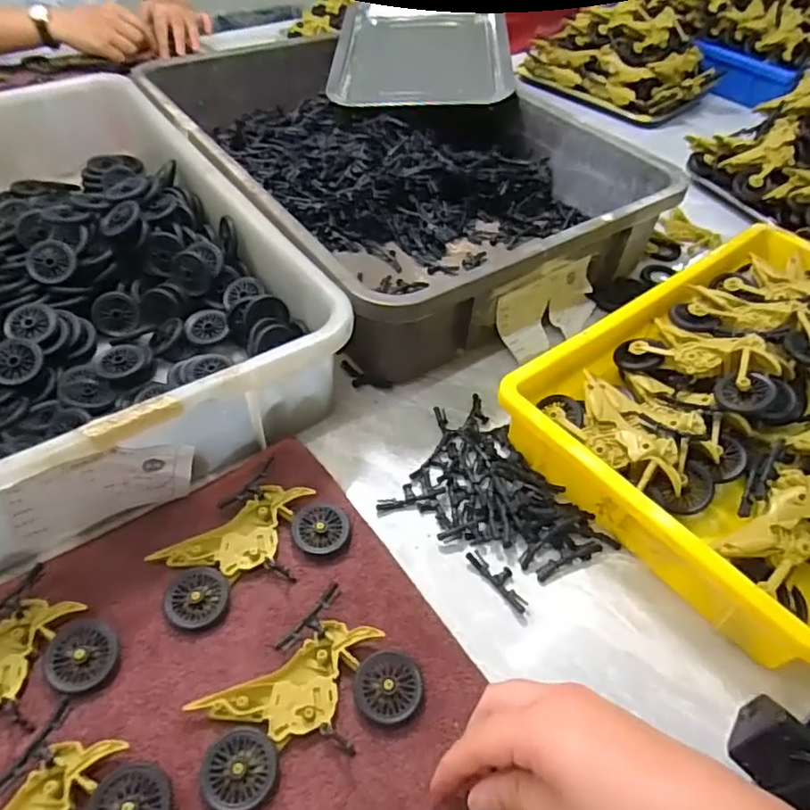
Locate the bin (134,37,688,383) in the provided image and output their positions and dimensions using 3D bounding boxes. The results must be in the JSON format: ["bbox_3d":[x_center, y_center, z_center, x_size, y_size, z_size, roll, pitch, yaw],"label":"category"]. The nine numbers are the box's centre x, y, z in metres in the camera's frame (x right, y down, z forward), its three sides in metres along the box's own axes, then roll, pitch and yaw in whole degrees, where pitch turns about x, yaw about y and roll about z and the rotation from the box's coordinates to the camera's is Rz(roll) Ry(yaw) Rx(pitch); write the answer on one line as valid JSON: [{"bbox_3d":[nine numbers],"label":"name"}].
[{"bbox_3d":[-0.023,-0.260,0.649,0.356,0.096,0.522,-25,54,-23],"label":"bin"}]

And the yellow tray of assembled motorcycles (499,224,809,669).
[{"bbox_3d":[0.279,-0.007,0.458,0.366,0.073,0.239,-30,56,-26],"label":"yellow tray of assembled motorcycles"}]

